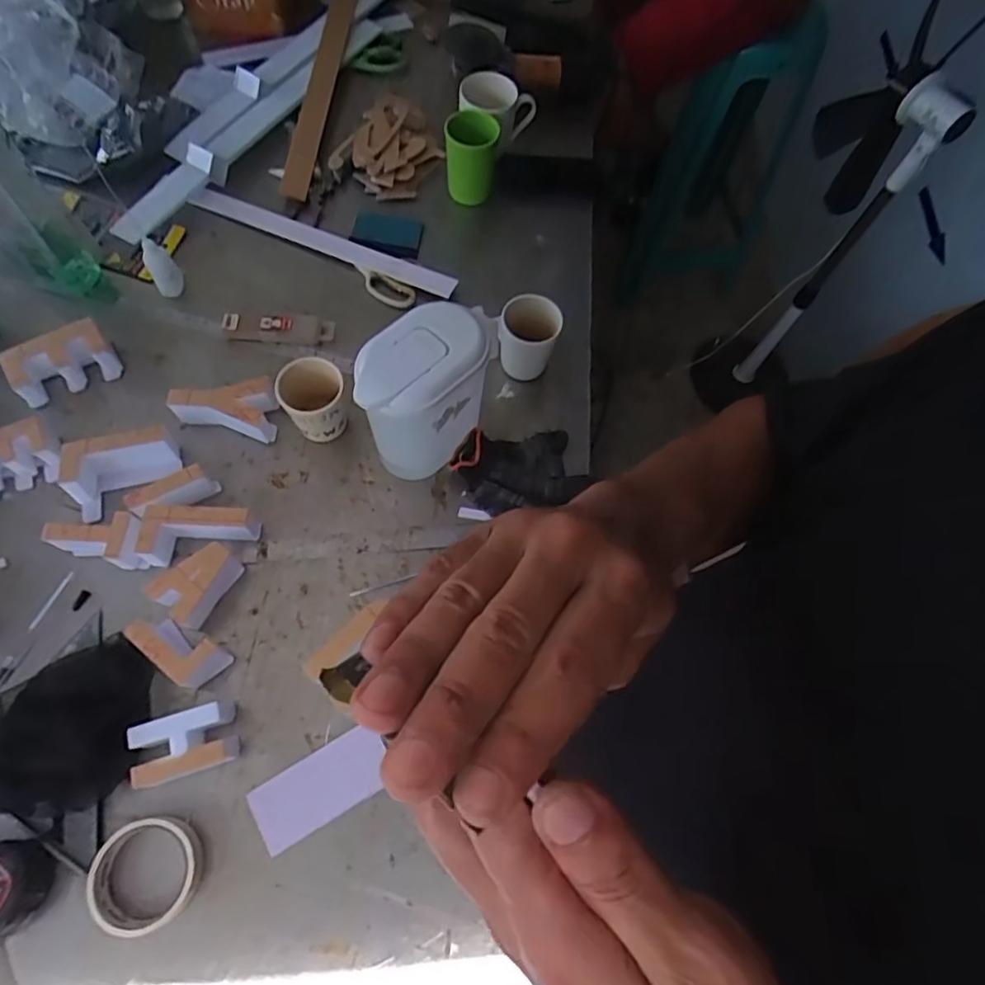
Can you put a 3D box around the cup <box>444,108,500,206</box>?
[{"bbox_3d":[-0.031,-0.480,0.880,0.076,0.095,0.086,2,68,-5],"label":"cup"}]

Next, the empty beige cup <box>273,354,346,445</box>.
[{"bbox_3d":[-0.209,-0.107,0.717,0.073,0.085,0.081,-18,69,-10],"label":"empty beige cup"}]

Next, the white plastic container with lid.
[{"bbox_3d":[-0.070,-0.102,0.671,0.155,0.188,0.085,-41,74,-18],"label":"white plastic container with lid"}]

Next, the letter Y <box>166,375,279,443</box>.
[{"bbox_3d":[-0.315,-0.110,0.729,0.116,0.051,0.065,13,66,3],"label":"letter Y"}]

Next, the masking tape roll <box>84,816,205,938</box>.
[{"bbox_3d":[-0.313,0.345,0.549,0.089,0.024,0.090,1,66,-3],"label":"masking tape roll"}]

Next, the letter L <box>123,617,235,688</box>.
[{"bbox_3d":[-0.320,0.157,0.620,0.094,0.047,0.045,35,69,12],"label":"letter L"}]

